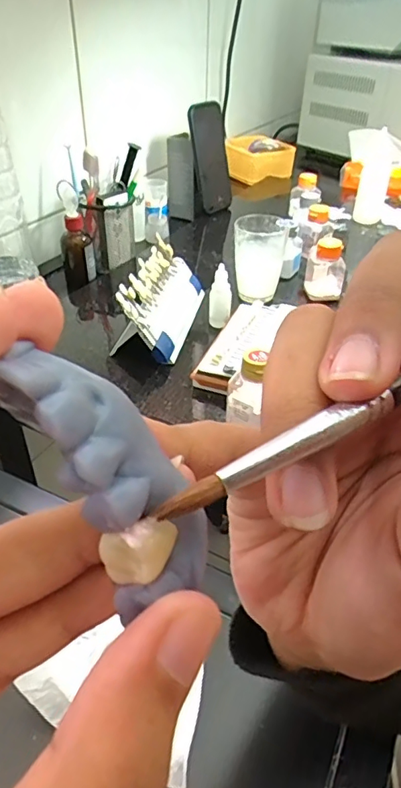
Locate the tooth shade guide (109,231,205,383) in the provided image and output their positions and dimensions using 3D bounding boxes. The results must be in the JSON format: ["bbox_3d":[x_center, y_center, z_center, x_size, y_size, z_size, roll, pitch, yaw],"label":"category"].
[{"bbox_3d":[-0.043,-0.109,0.576,0.065,0.083,0.166,8,37,9],"label":"tooth shade guide"}]

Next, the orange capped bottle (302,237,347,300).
[{"bbox_3d":[0.160,-0.163,0.643,0.047,0.073,0.043,8,37,9],"label":"orange capped bottle"}]

